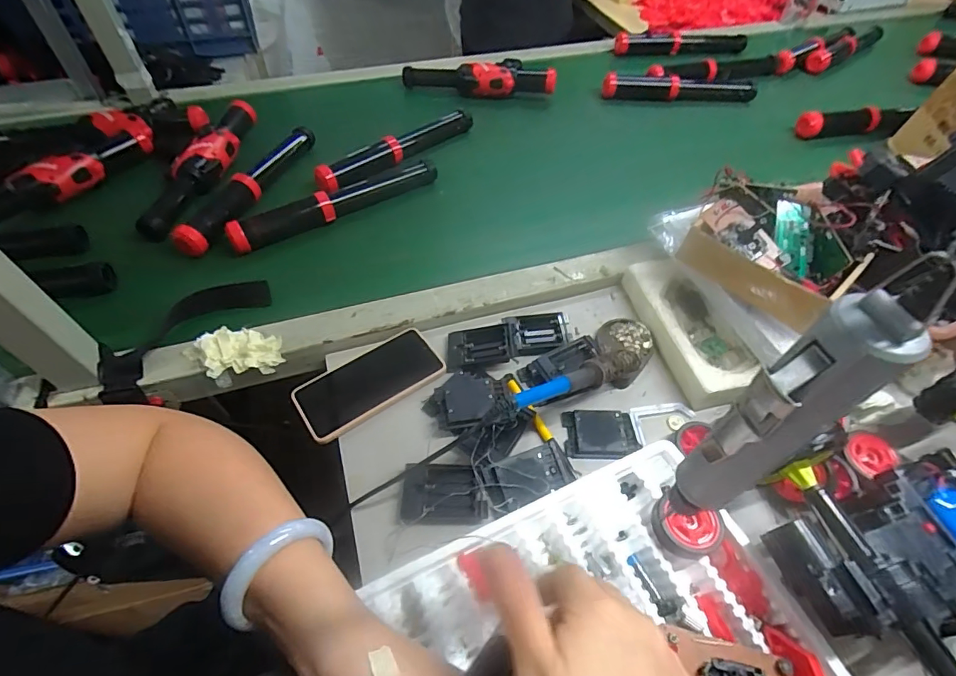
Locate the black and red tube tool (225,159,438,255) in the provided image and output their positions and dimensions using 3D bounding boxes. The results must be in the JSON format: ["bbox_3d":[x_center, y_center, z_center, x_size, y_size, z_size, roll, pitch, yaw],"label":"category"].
[{"bbox_3d":[-0.207,-0.206,0.689,0.312,0.043,0.046,-31,60,-22],"label":"black and red tube tool"}]

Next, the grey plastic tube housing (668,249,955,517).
[{"bbox_3d":[0.135,0.045,0.223,0.032,0.201,0.030,-24,58,-18],"label":"grey plastic tube housing"}]

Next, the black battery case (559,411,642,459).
[{"bbox_3d":[0.131,0.105,0.503,0.075,0.012,0.054,1,53,-1],"label":"black battery case"}]

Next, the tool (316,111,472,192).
[{"bbox_3d":[-0.126,-0.315,0.770,0.031,0.040,0.298,39,61,24],"label":"tool"}]

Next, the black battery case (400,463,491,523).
[{"bbox_3d":[-0.032,0.152,0.456,0.080,0.020,0.053,1,53,-1],"label":"black battery case"}]

